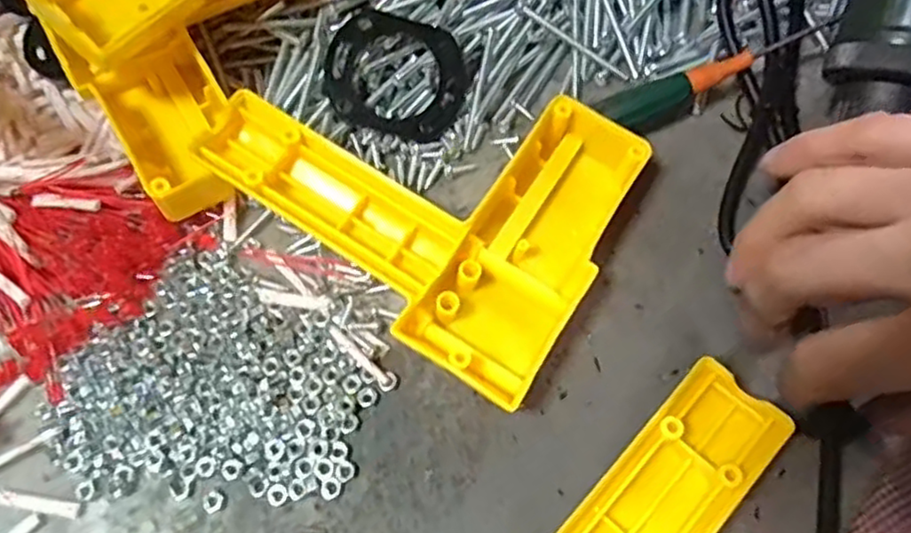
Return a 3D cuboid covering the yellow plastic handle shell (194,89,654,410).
[{"bbox_3d":[-0.011,-0.031,0.254,0.140,0.039,0.113,30,72,15],"label":"yellow plastic handle shell"}]

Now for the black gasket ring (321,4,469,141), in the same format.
[{"bbox_3d":[-0.024,-0.081,0.285,0.060,0.005,0.049,13,91,-14],"label":"black gasket ring"}]

